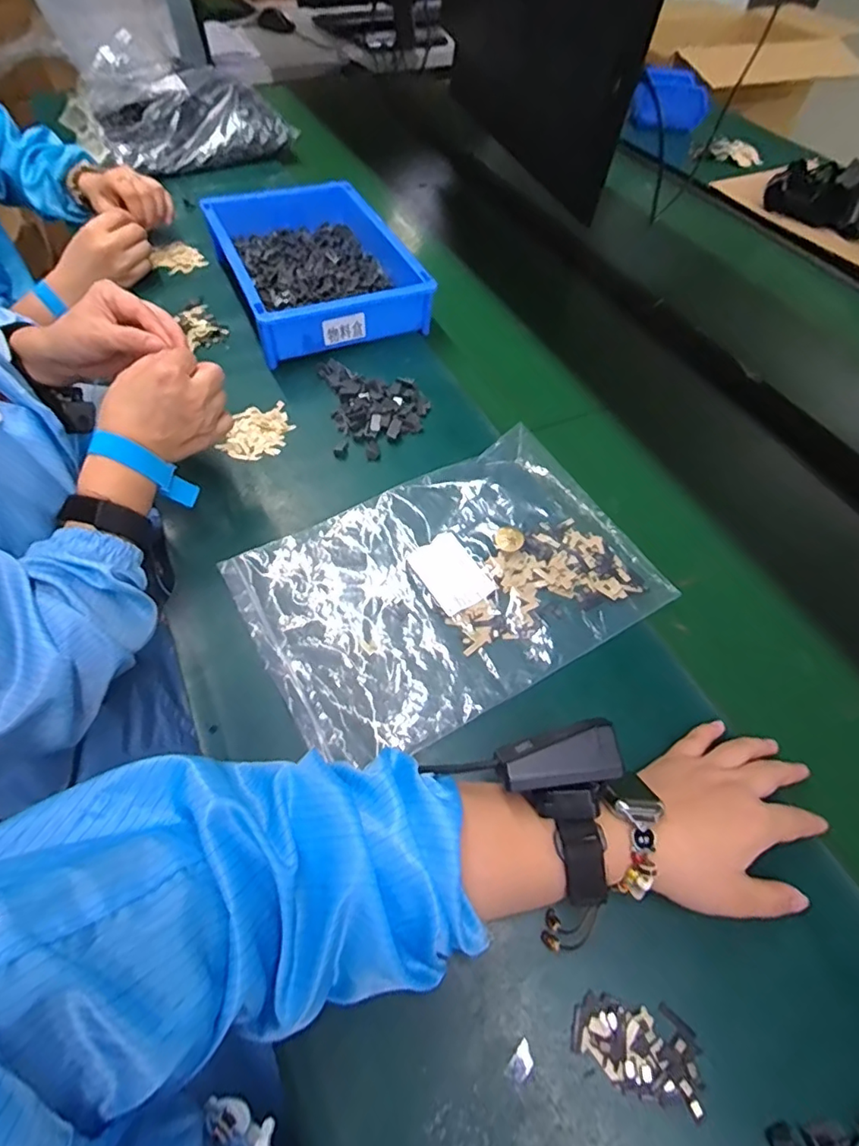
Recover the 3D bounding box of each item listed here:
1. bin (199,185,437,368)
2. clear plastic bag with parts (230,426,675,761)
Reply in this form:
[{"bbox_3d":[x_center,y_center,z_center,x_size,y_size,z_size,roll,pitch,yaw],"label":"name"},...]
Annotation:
[{"bbox_3d":[-0.149,-0.402,0.719,0.221,0.075,0.319,-20,59,-15],"label":"bin"},{"bbox_3d":[0.018,0.005,0.468,0.321,0.028,0.224,-26,61,-18],"label":"clear plastic bag with parts"}]

